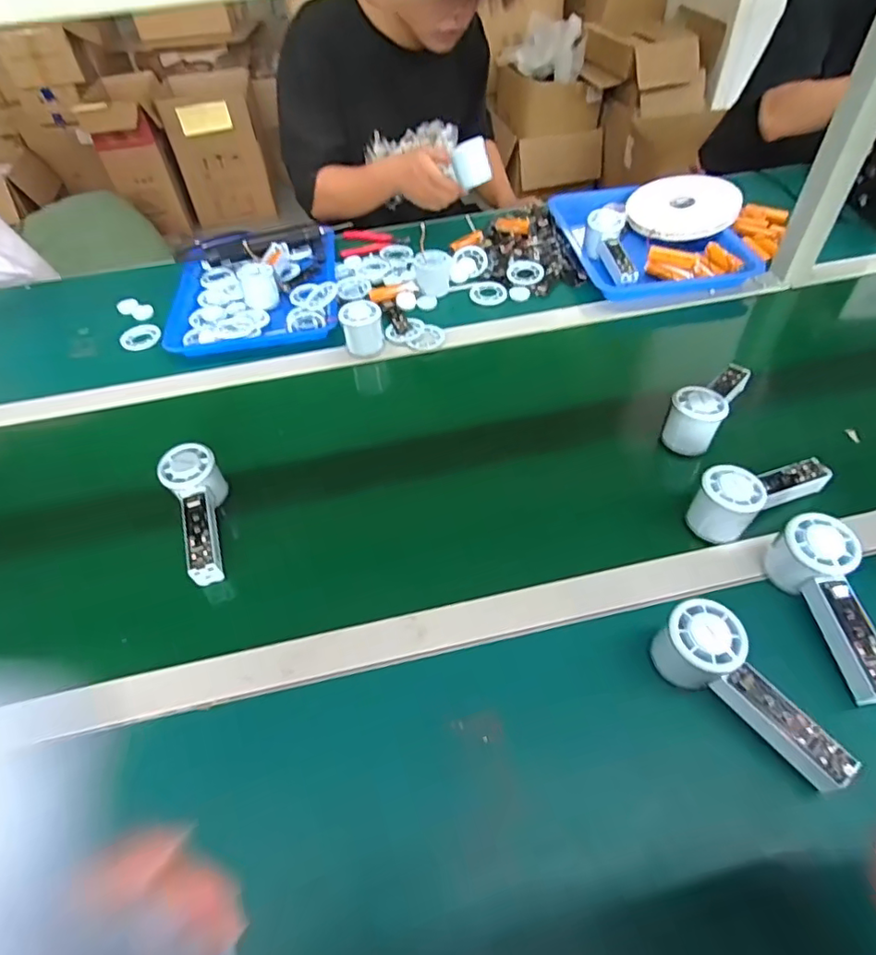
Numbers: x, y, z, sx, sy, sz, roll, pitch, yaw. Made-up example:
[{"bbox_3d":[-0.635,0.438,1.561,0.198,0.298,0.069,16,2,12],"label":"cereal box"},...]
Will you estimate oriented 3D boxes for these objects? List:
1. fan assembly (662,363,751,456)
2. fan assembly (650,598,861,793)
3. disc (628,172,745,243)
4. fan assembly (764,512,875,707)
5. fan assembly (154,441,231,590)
[{"bbox_3d":[0.320,-0.094,0.647,0.056,0.059,0.152,28,56,24],"label":"fan assembly"},{"bbox_3d":[0.238,0.171,0.423,0.054,0.062,0.148,-26,53,-18],"label":"fan assembly"},{"bbox_3d":[0.421,-0.466,0.939,0.180,0.017,0.195,-9,52,12],"label":"disc"},{"bbox_3d":[0.345,0.113,0.479,0.057,0.066,0.156,-8,64,-4],"label":"fan assembly"},{"bbox_3d":[-0.254,0.042,0.582,0.059,0.053,0.157,-15,66,-10],"label":"fan assembly"}]

